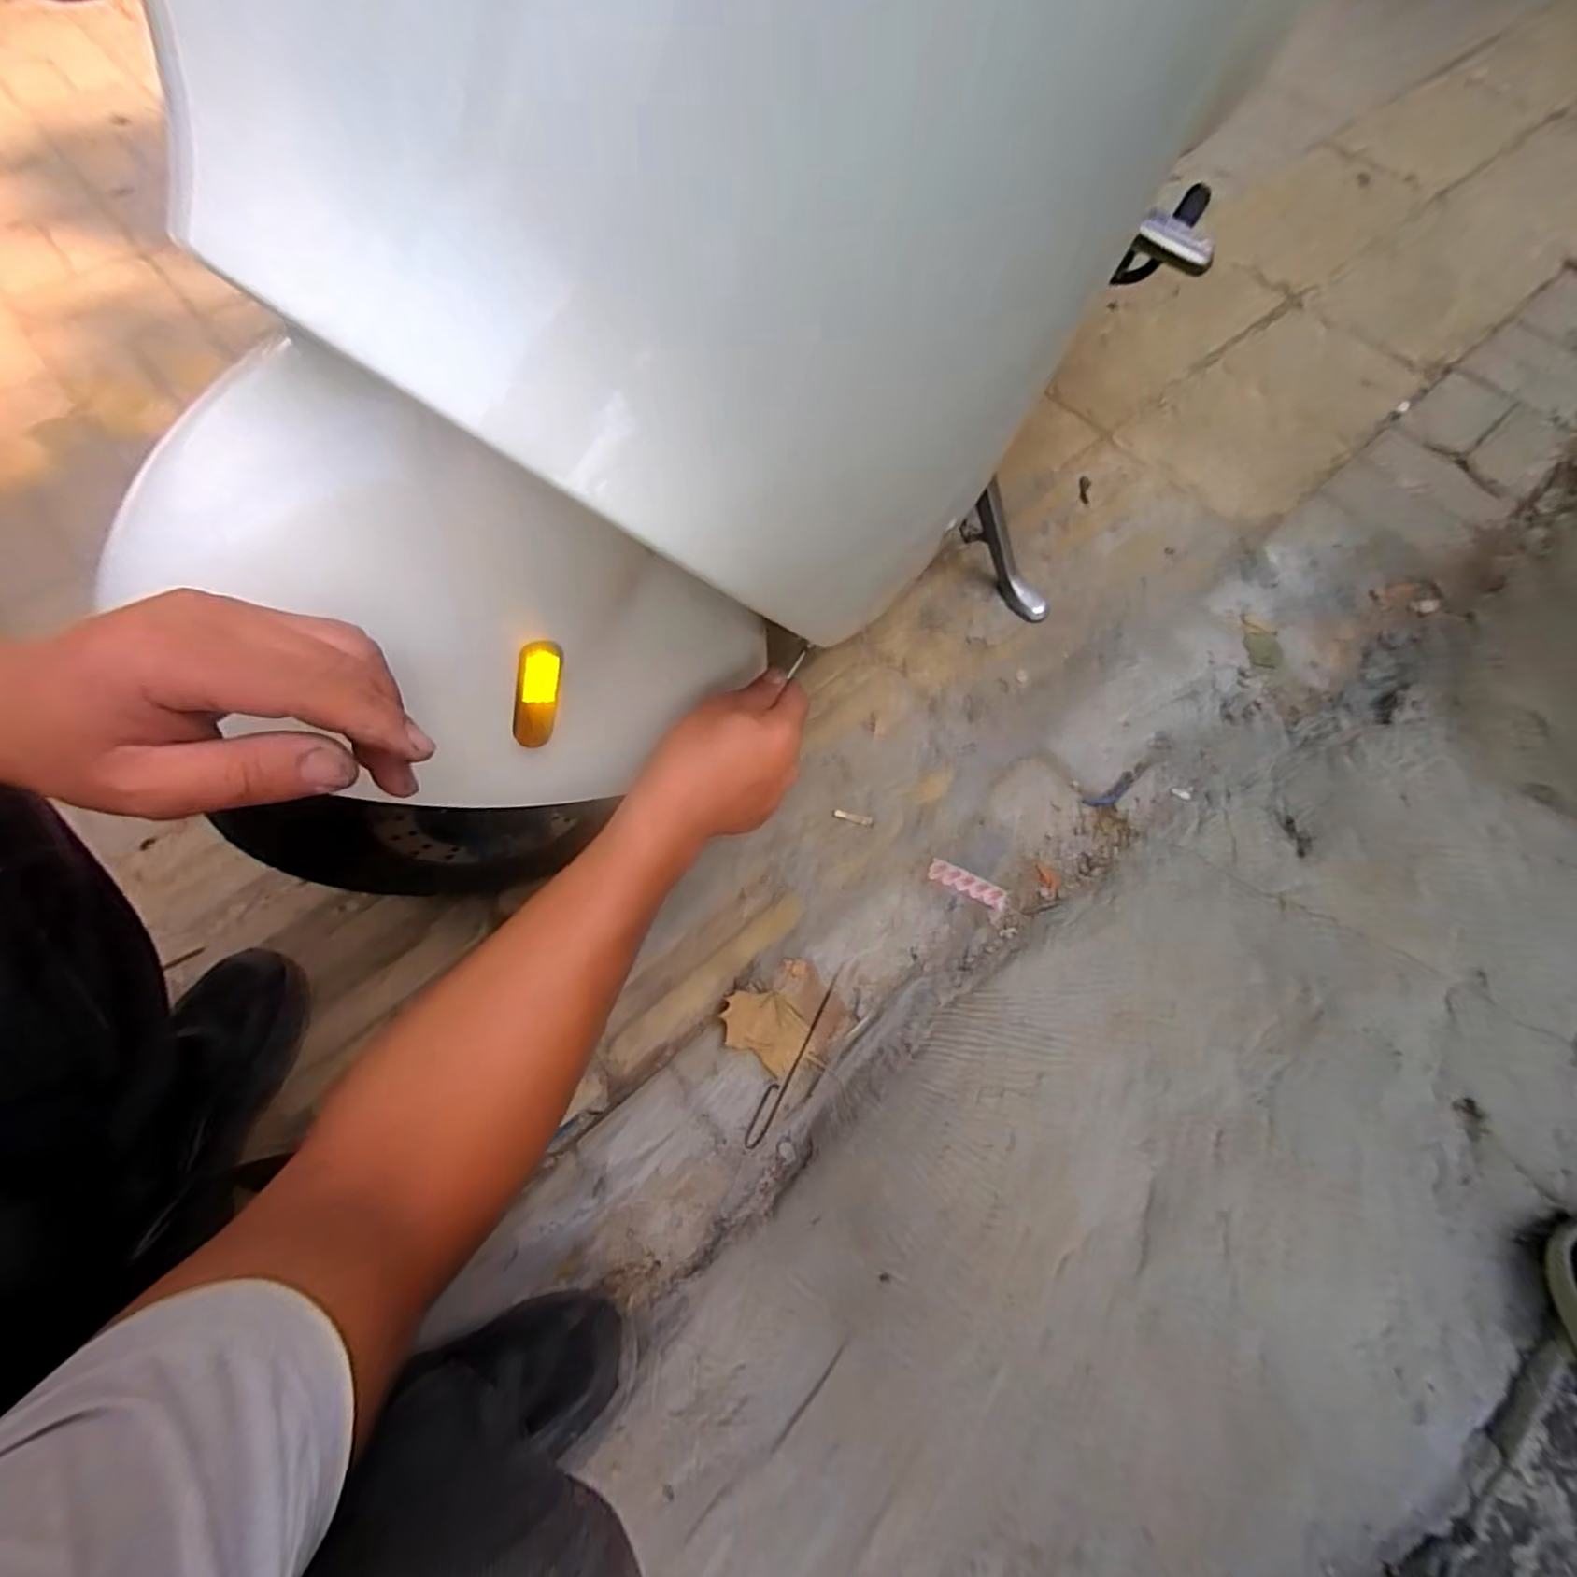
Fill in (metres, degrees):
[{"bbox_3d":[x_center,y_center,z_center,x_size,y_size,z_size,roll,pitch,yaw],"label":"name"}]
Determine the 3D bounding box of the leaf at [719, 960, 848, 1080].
[{"bbox_3d":[-0.002,0.206,0.615,0.097,0.015,0.096,31,69,12],"label":"leaf"}]

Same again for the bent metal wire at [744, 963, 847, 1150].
[{"bbox_3d":[0.006,0.235,0.606,0.017,0.007,0.176,25,68,10],"label":"bent metal wire"}]

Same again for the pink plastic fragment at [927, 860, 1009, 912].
[{"bbox_3d":[0.179,0.095,0.674,0.079,0.004,0.022,24,68,9],"label":"pink plastic fragment"}]

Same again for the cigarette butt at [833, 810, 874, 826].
[{"bbox_3d":[0.068,0.031,0.699,0.043,0.004,0.010,14,66,5],"label":"cigarette butt"}]

